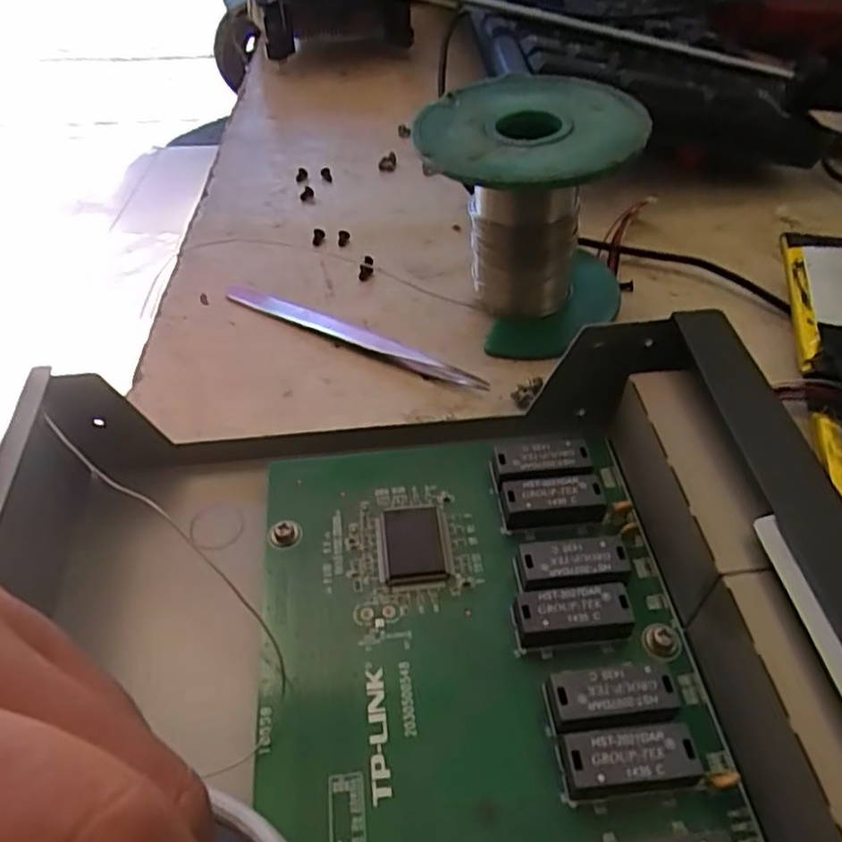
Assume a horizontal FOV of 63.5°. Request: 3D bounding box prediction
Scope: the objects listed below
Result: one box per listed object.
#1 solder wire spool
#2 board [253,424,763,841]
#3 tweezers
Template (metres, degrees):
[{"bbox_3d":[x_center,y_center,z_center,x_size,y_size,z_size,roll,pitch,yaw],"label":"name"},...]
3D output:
[{"bbox_3d":[0.036,-0.070,0.225,0.067,0.071,0.067,9,49,9],"label":"solder wire spool"},{"bbox_3d":[0.022,0.086,0.120,0.093,0.015,0.216,-9,48,-6],"label":"board"},{"bbox_3d":[-0.025,-0.030,0.234,0.102,0.004,0.010,24,53,21],"label":"tweezers"}]

